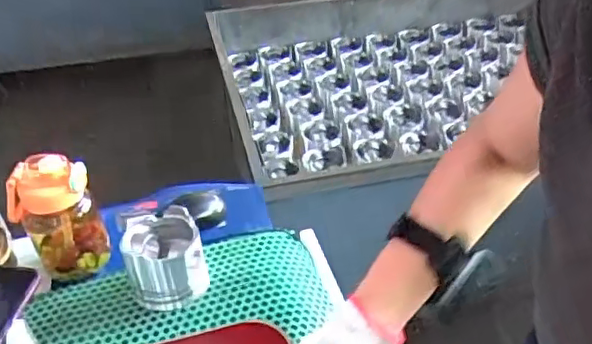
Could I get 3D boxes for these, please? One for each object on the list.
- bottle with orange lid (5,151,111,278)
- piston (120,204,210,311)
[{"bbox_3d":[-0.301,0.049,0.744,0.099,0.155,0.087,-23,44,-23],"label":"bottle with orange lid"},{"bbox_3d":[-0.160,0.104,0.723,0.092,0.073,0.103,-17,42,-17],"label":"piston"}]

